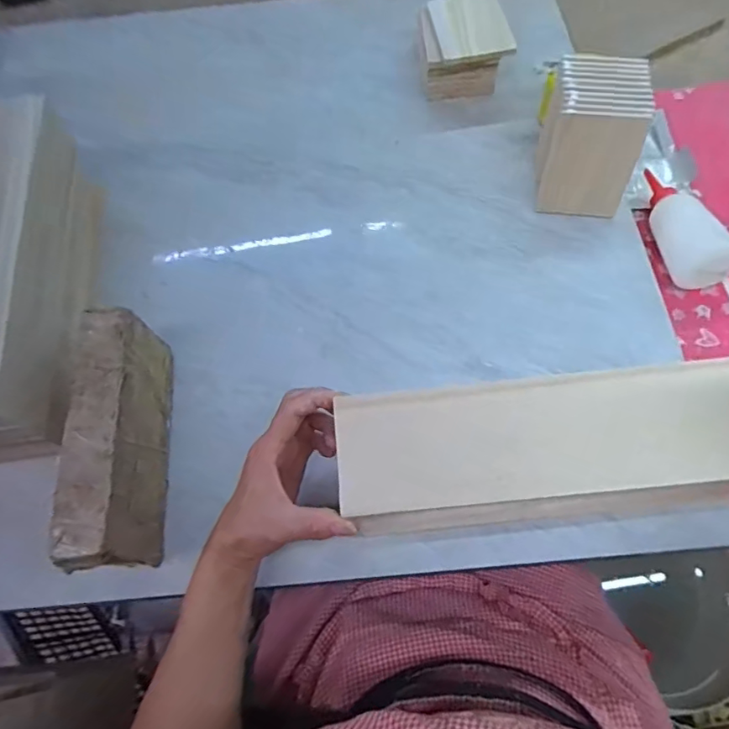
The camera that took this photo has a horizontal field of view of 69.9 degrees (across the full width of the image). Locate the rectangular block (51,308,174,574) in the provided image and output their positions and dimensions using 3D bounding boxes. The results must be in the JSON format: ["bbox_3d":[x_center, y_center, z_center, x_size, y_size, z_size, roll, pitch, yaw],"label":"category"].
[{"bbox_3d":[-0.213,0.061,0.448,0.052,0.105,0.215,-5,67,1],"label":"rectangular block"}]

